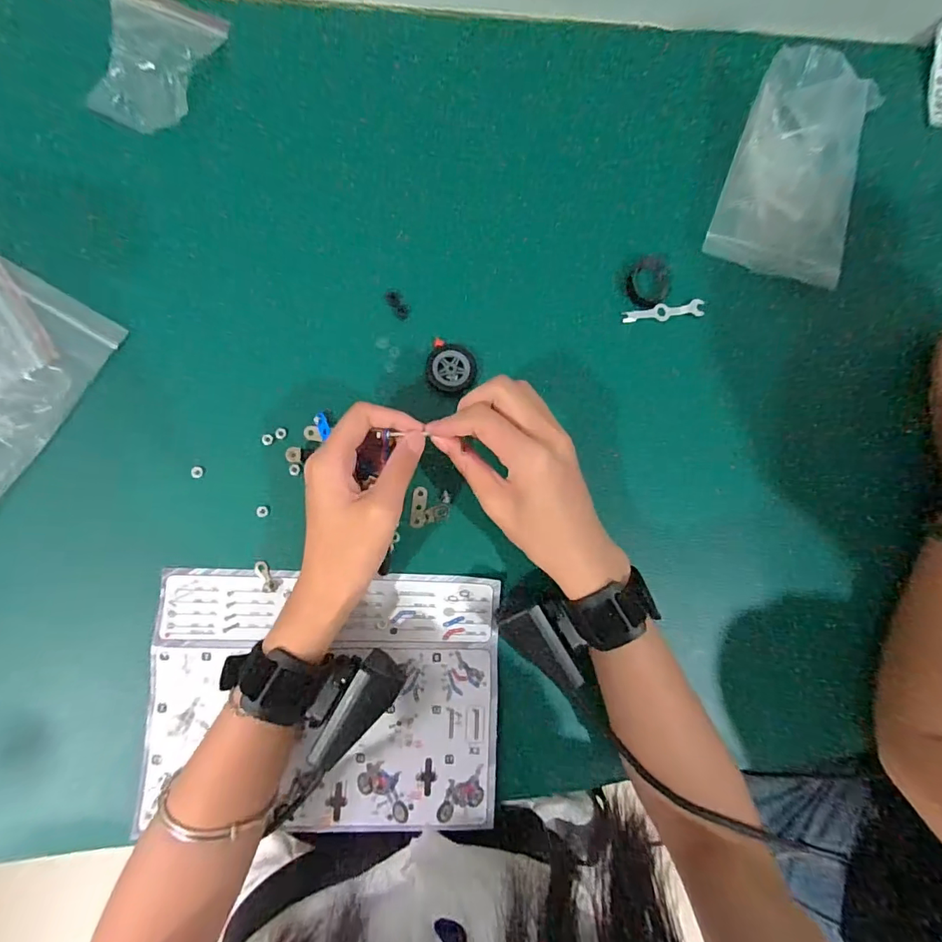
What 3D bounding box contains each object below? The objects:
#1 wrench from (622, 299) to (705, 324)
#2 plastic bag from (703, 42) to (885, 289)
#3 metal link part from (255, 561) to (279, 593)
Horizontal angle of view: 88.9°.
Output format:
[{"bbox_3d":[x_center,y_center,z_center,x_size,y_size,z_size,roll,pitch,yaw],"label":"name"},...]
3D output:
[{"bbox_3d":[0.151,-0.125,0.377,0.068,0.005,0.014,-9,85,-8],"label":"wrench"},{"bbox_3d":[0.259,-0.236,0.376,0.104,0.054,0.147,14,83,-5],"label":"plastic bag"},{"bbox_3d":[-0.141,0.073,0.329,0.010,0.004,0.022,-31,89,-9],"label":"metal link part"}]

